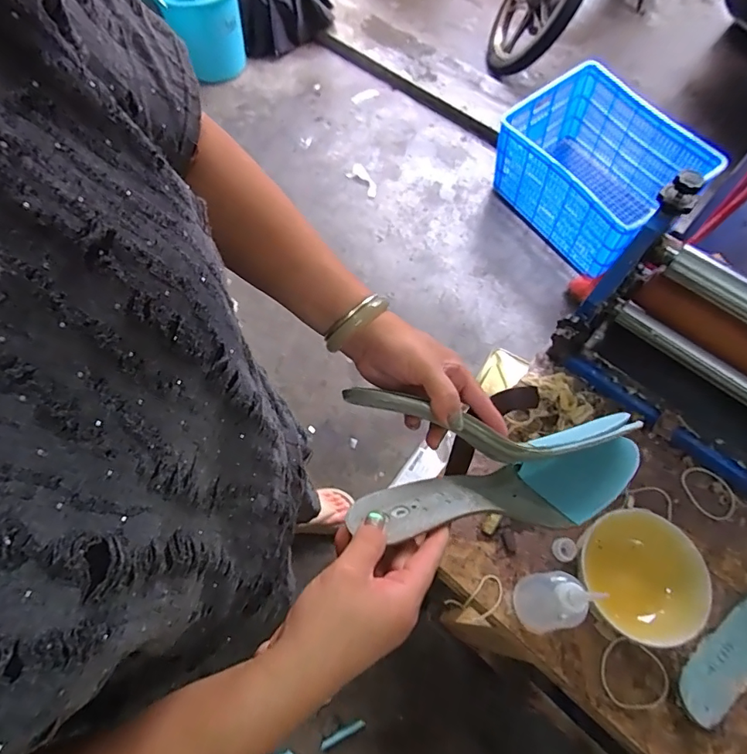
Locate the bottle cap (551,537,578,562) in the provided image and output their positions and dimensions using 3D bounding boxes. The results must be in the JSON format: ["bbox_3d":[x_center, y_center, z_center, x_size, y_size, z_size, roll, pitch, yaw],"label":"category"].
[{"bbox_3d":[0.250,0.227,0.621,0.027,0.014,0.029,0,65,0],"label":"bottle cap"}]

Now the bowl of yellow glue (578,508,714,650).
[{"bbox_3d":[0.319,0.242,0.576,0.141,0.058,0.143,0,65,0],"label":"bowl of yellow glue"}]

